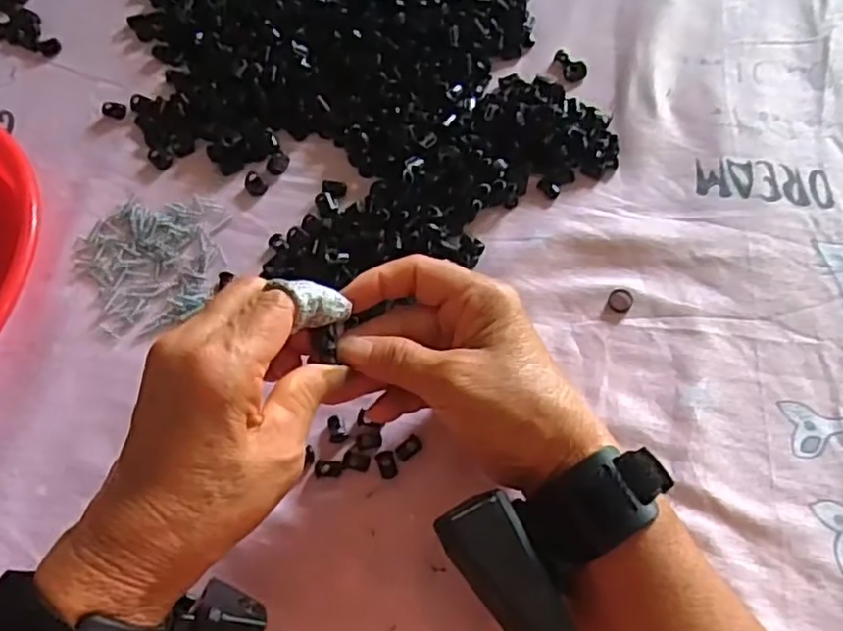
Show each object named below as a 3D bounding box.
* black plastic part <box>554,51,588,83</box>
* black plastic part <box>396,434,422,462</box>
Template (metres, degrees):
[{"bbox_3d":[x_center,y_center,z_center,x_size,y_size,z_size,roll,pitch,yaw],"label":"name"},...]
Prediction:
[{"bbox_3d":[0.104,-0.175,0.477,0.016,0.006,0.027,-18,64,-5],"label":"black plastic part"},{"bbox_3d":[-0.007,0.070,0.363,0.015,0.004,0.009,-38,68,-14],"label":"black plastic part"}]

